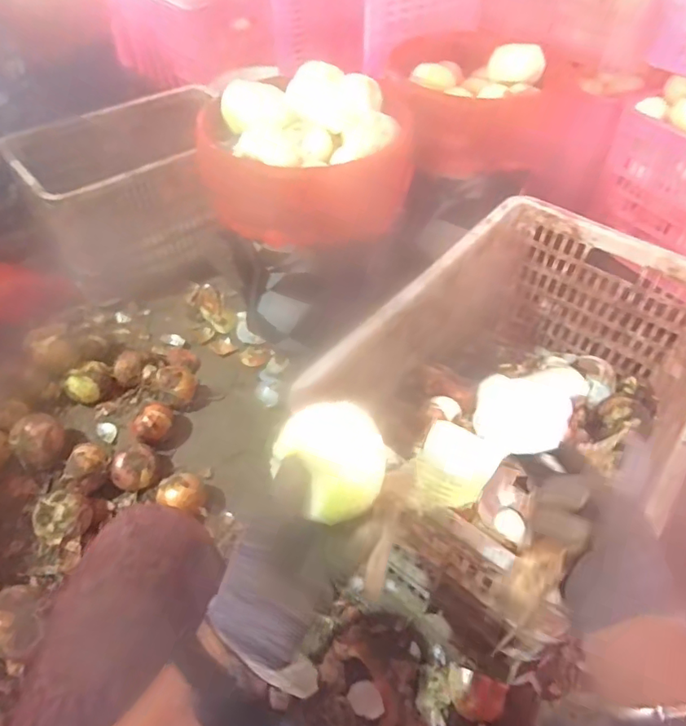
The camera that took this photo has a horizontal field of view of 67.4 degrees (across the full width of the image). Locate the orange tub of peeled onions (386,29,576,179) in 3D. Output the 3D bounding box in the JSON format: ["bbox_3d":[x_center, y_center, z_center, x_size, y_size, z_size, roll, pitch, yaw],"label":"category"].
[{"bbox_3d":[0.218,-0.480,0.933,0.277,0.135,0.284,4,50,1],"label":"orange tub of peeled onions"}]

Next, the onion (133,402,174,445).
[{"bbox_3d":[-0.343,0.114,0.939,0.074,0.068,0.063,-24,55,-21],"label":"onion"}]

